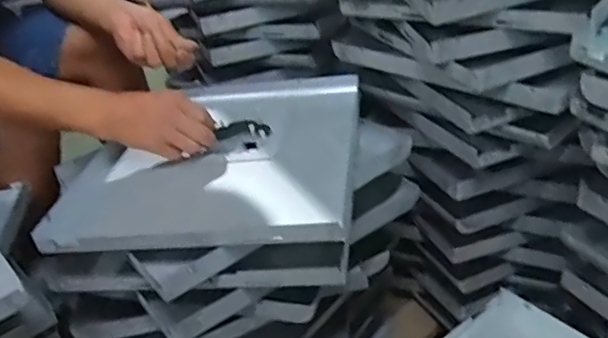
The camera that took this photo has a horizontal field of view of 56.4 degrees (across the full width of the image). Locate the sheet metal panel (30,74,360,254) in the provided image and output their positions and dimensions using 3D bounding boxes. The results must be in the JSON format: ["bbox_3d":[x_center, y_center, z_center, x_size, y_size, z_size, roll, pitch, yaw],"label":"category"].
[{"bbox_3d":[-0.103,-0.026,0.716,0.335,0.043,0.372,-1,31,9],"label":"sheet metal panel"}]

